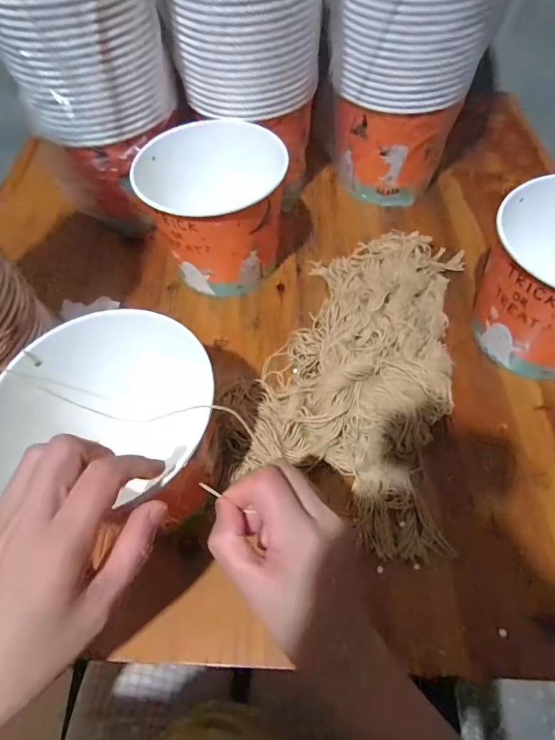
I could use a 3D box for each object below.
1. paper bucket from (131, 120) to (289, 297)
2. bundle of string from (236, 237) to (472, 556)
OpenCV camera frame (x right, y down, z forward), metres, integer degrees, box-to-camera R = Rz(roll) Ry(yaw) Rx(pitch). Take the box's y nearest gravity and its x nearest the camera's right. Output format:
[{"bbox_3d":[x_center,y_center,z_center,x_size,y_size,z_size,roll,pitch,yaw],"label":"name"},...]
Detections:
[{"bbox_3d":[-0.064,-0.181,0.500,0.140,0.147,0.140,-2,57,3],"label":"paper bucket"},{"bbox_3d":[0.086,-0.022,0.434,0.183,0.069,0.358,9,58,9],"label":"bundle of string"}]

